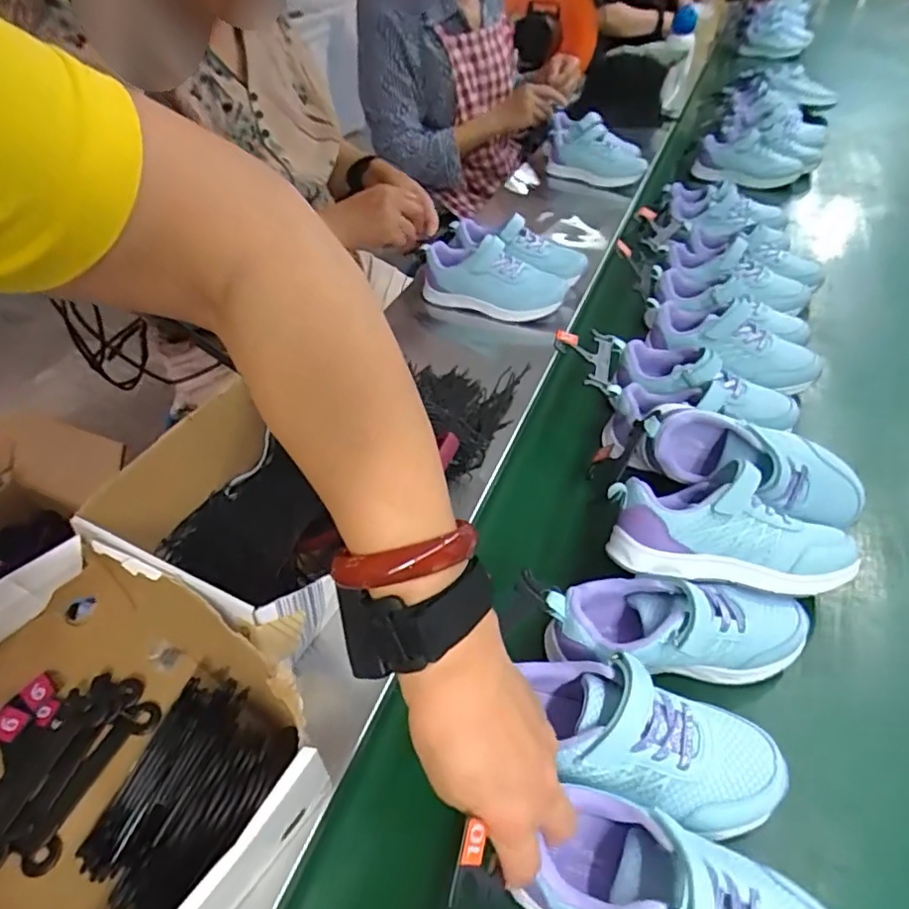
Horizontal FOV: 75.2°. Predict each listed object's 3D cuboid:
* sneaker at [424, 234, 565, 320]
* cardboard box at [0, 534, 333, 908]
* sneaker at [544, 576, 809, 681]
[{"bbox_3d":[0.045,-0.222,0.748,0.180,0.072,0.066,21,49,20],"label":"sneaker"},{"bbox_3d":[-0.212,0.181,0.347,0.240,0.100,0.189,29,52,26],"label":"cardboard box"},{"bbox_3d":[0.161,0.129,0.428,0.188,0.087,0.076,-1,45,-1],"label":"sneaker"}]

